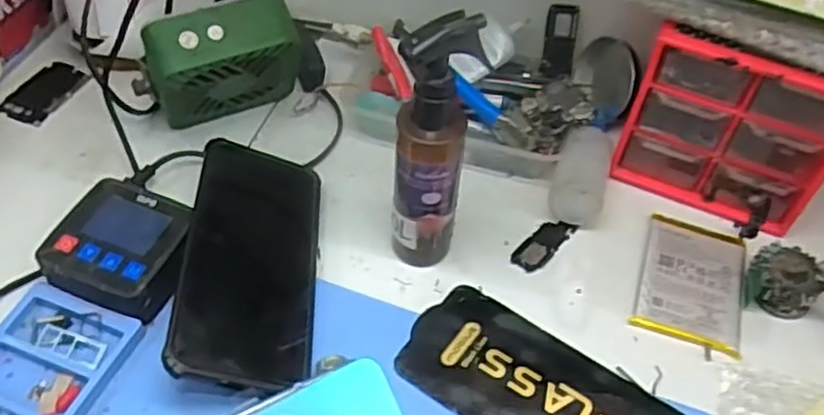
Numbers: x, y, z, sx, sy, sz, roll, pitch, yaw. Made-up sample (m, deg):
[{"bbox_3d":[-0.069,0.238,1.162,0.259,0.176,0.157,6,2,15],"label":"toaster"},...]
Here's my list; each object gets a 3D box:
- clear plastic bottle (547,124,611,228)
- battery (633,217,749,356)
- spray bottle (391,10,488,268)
[{"bbox_3d":[0.114,-0.022,0.485,0.035,0.034,0.069,14,50,9],"label":"clear plastic bottle"},{"bbox_3d":[0.178,0.046,0.455,0.062,0.008,0.096,17,51,12],"label":"battery"},{"bbox_3d":[0.009,-0.027,0.399,0.039,0.164,0.032,2,50,0],"label":"spray bottle"}]

